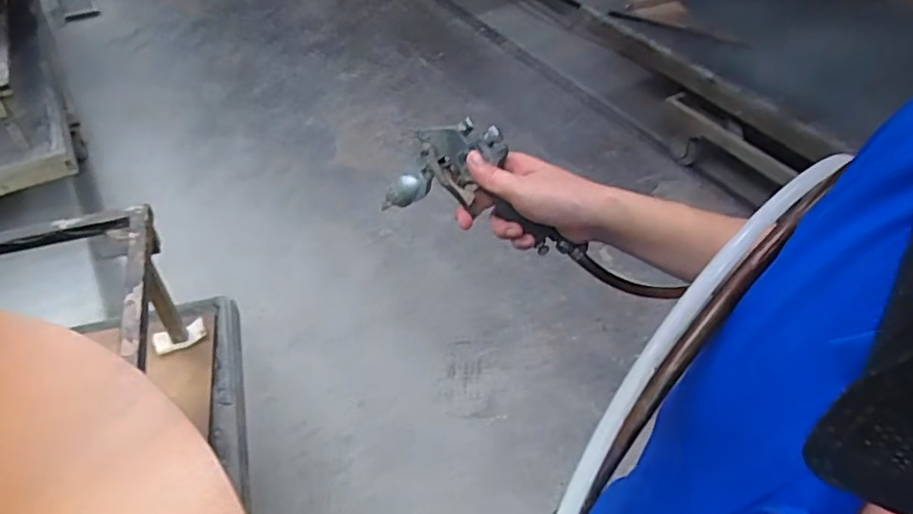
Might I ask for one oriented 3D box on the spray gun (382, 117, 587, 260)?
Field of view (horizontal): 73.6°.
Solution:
[{"bbox_3d":[0.029,-0.067,0.568,0.188,0.108,0.033,9,43,12],"label":"spray gun"}]

